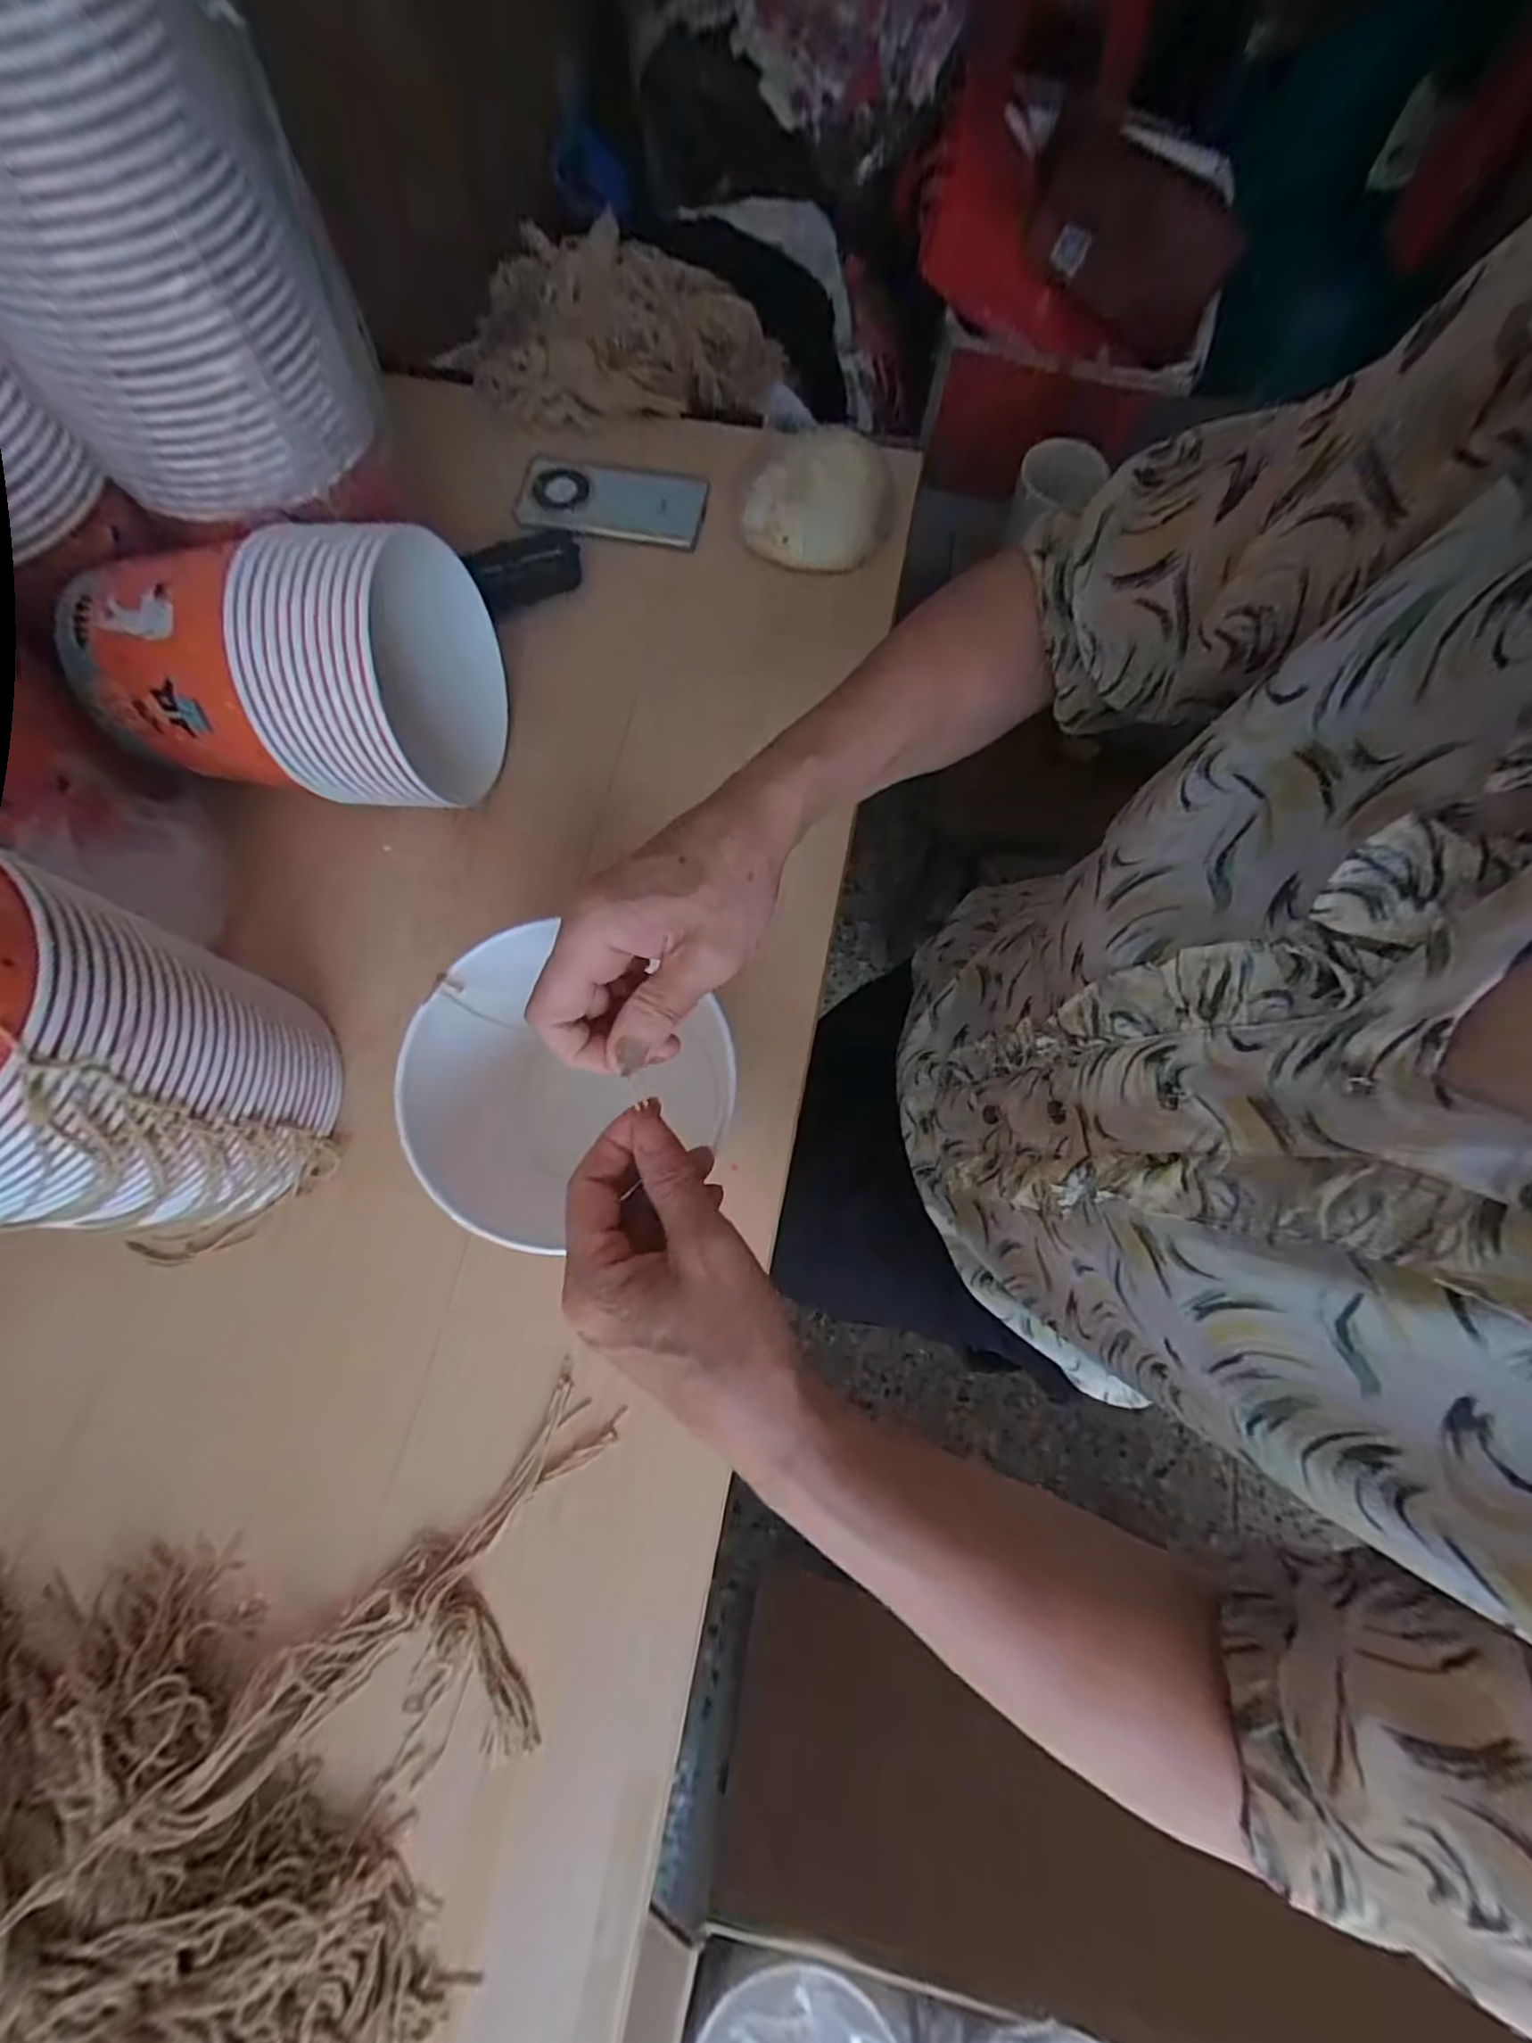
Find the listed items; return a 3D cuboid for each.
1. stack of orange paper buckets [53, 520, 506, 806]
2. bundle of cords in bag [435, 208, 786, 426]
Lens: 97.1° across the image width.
[{"bbox_3d":[-0.316,-0.232,0.451,0.236,0.140,0.154,6,74,2],"label":"stack of orange paper buckets"},{"bbox_3d":[-0.151,-0.633,0.608,0.313,0.078,0.157,7,74,2],"label":"bundle of cords in bag"}]

